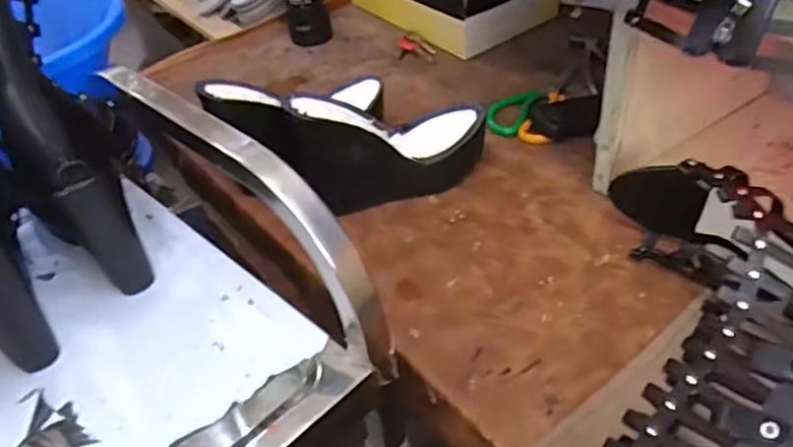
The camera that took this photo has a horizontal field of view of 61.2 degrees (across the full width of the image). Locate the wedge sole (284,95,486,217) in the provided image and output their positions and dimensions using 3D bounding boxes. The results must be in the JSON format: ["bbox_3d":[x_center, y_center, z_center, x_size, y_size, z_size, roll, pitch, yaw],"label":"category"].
[{"bbox_3d":[-0.005,-0.094,0.718,0.212,0.121,0.072,-22,43,-17],"label":"wedge sole"}]

